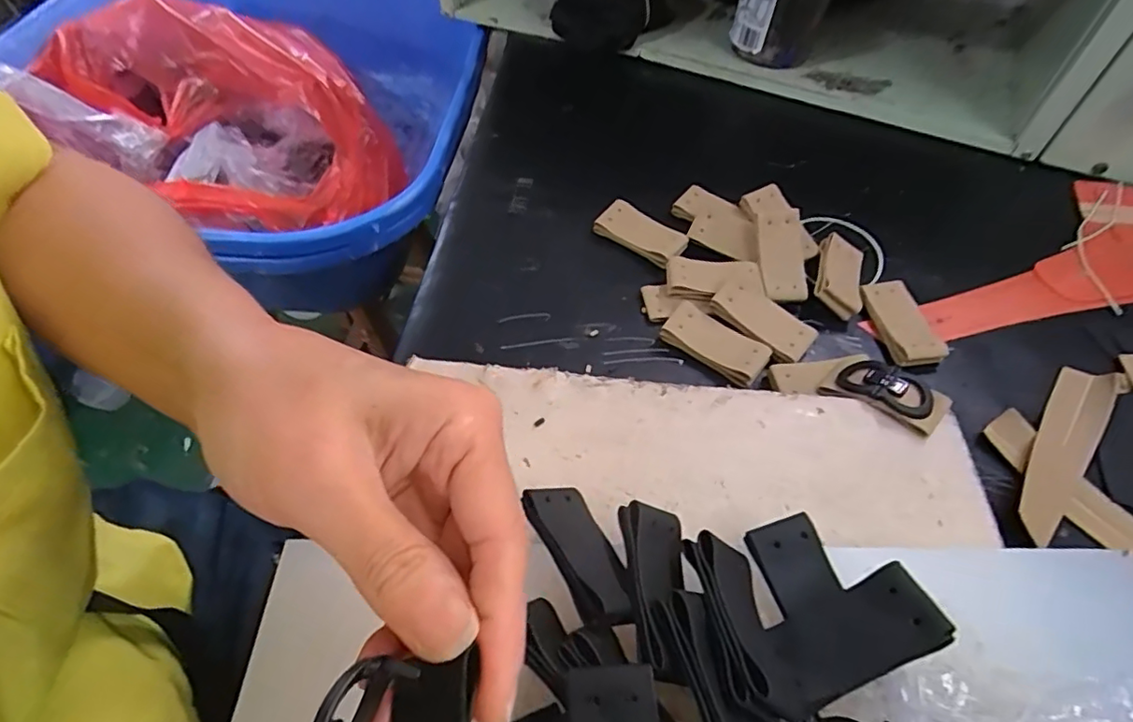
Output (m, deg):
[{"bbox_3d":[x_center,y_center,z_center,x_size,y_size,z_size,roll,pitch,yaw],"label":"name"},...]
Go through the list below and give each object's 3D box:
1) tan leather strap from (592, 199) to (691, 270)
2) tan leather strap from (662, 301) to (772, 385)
[{"bbox_3d":[0.053,-0.090,0.400,0.061,0.015,0.029,32,59,22],"label":"tan leather strap"},{"bbox_3d":[0.090,-0.011,0.351,0.064,0.013,0.031,35,60,23],"label":"tan leather strap"}]

